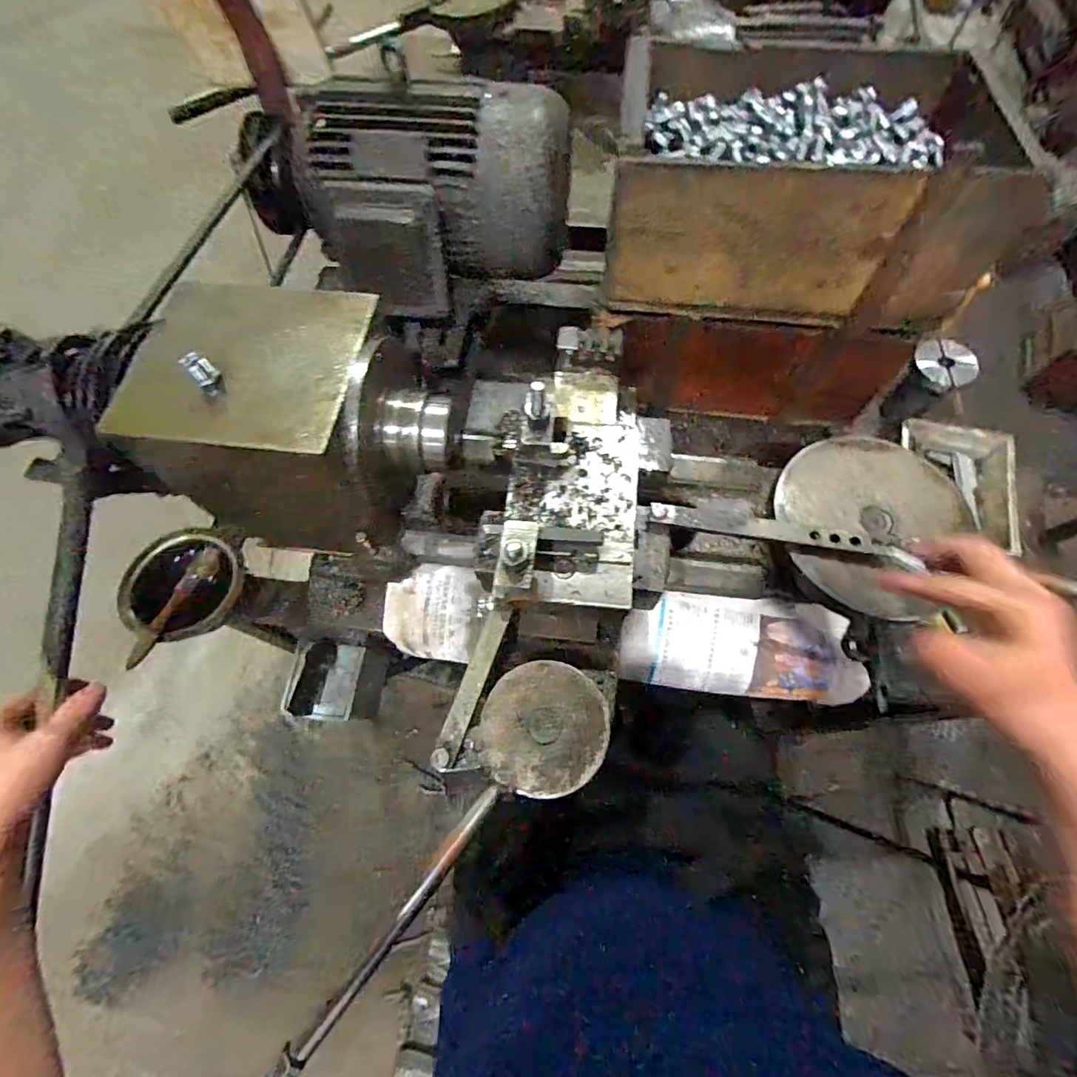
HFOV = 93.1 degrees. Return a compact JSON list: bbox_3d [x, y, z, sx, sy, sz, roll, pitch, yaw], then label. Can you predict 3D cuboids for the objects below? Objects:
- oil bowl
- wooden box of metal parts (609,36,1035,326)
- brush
[{"bbox_3d":[-0.411,0.057,0.593,0.120,0.050,0.115,-1,66,1],"label":"oil bowl"},{"bbox_3d":[0.250,-0.359,0.527,0.328,0.132,0.211,8,66,5],"label":"wooden box of metal parts"},{"bbox_3d":[-0.417,0.077,0.586,0.023,0.020,0.147,20,68,10],"label":"brush"}]

